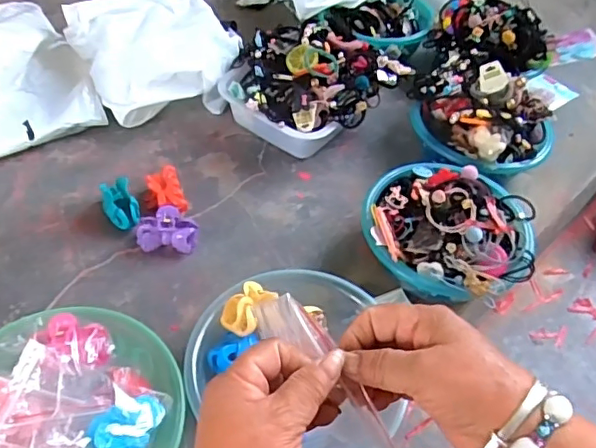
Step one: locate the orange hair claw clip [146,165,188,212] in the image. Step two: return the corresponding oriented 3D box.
[{"bbox_3d":[-0.192,-0.046,0.809,0.049,0.040,0.087,-15,52,-17],"label":"orange hair claw clip"}]

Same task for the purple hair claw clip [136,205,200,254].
[{"bbox_3d":[-0.176,0.010,0.759,0.078,0.052,0.042,-1,49,-6],"label":"purple hair claw clip"}]

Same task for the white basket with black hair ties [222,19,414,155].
[{"bbox_3d":[0.010,-0.230,0.929,0.244,0.131,0.241,34,54,22],"label":"white basket with black hair ties"}]

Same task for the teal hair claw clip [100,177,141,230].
[{"bbox_3d":[-0.246,-0.025,0.774,0.045,0.048,0.057,-18,53,-19],"label":"teal hair claw clip"}]

